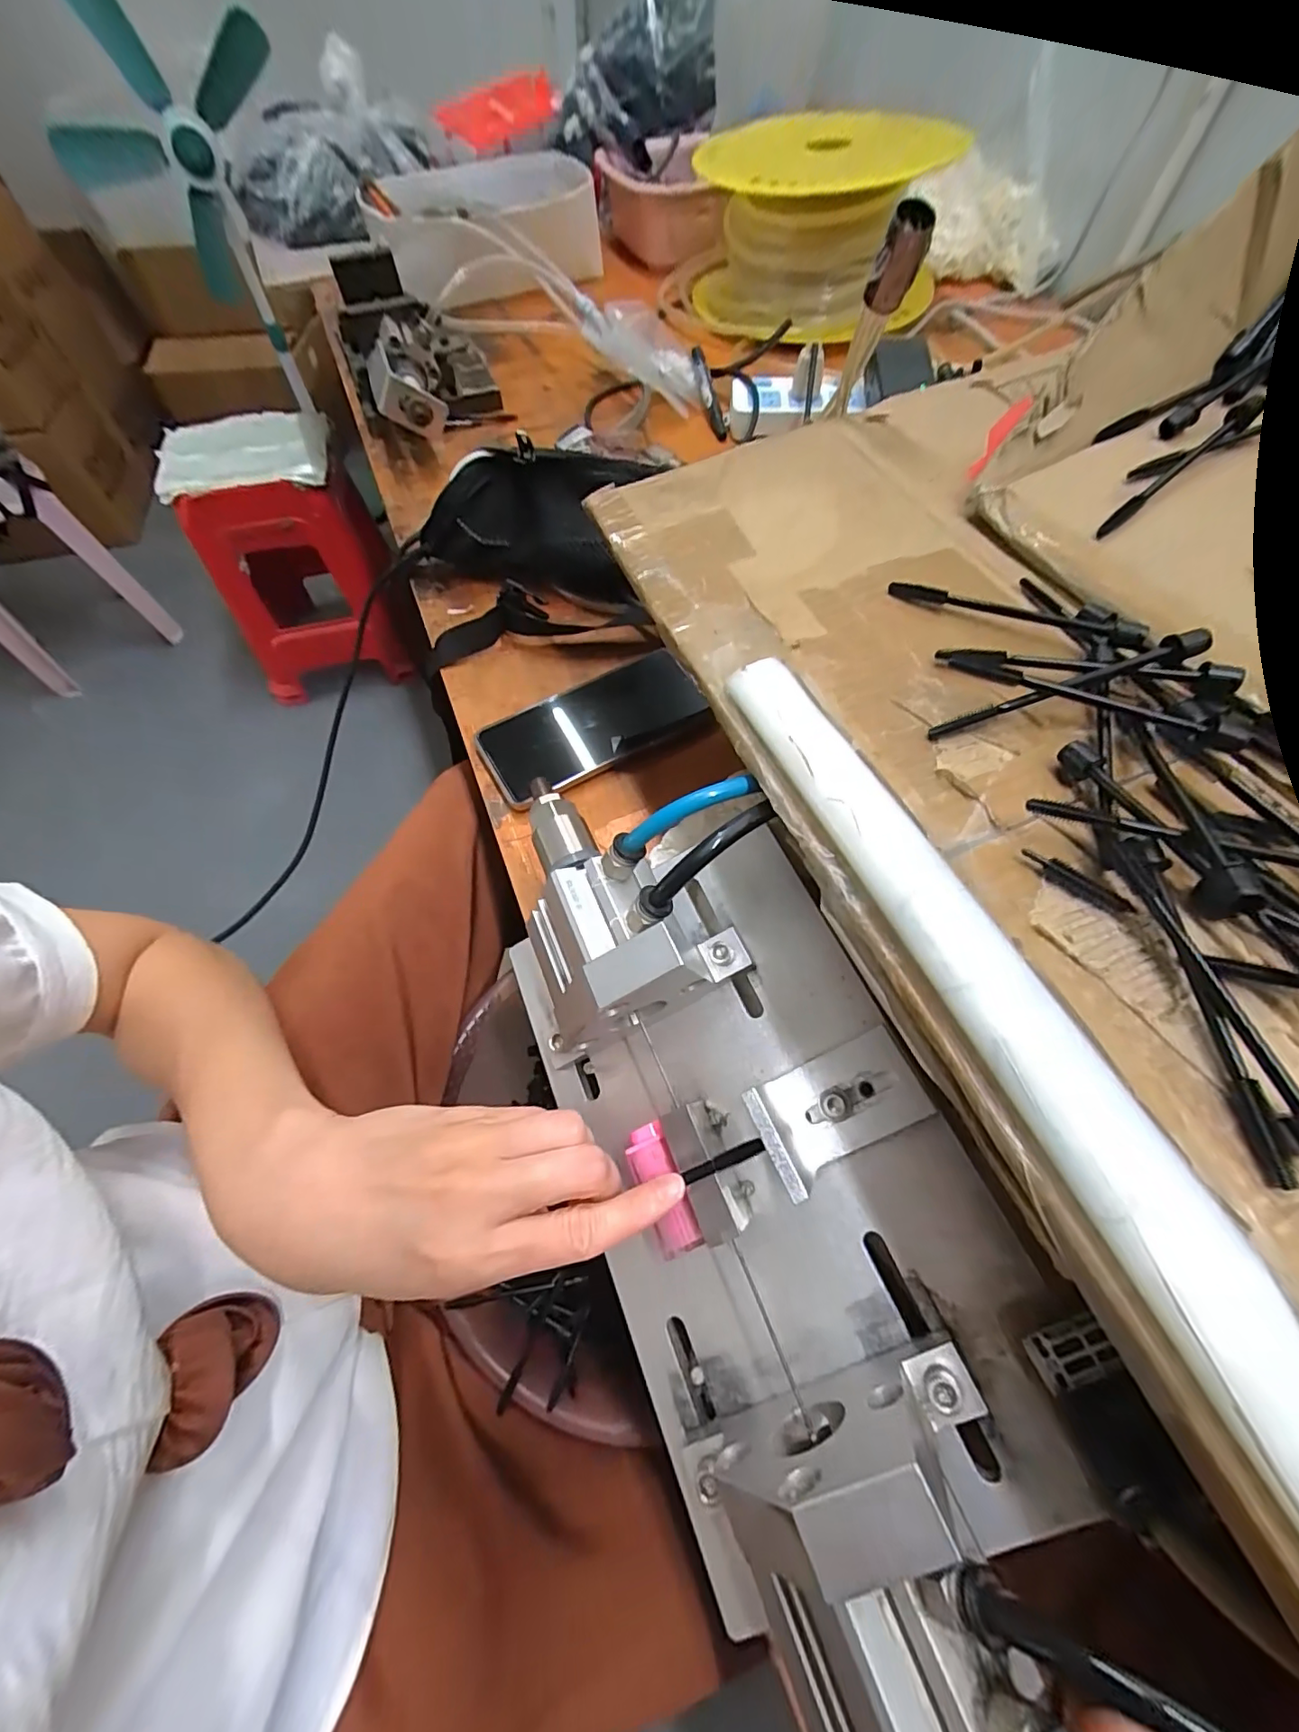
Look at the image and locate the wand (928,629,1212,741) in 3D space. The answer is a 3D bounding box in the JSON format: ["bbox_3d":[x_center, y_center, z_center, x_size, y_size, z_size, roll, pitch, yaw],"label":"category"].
[{"bbox_3d":[0.157,-0.068,0.213,0.100,0.007,0.007,-19,61,7],"label":"wand"}]

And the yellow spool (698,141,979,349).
[{"bbox_3d":[0.202,-0.738,0.657,0.262,0.130,0.238,-16,62,-9],"label":"yellow spool"}]

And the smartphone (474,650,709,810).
[{"bbox_3d":[-0.041,-0.103,0.406,0.160,0.011,0.074,-28,64,-14],"label":"smartphone"}]

